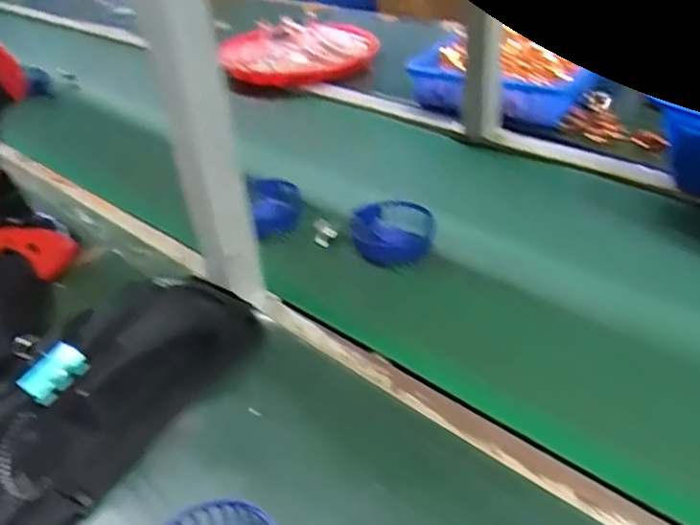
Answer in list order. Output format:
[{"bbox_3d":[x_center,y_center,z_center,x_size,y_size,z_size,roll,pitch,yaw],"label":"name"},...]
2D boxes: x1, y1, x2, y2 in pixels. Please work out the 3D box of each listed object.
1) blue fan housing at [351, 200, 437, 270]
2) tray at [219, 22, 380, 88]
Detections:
[{"bbox_3d":[0.047,-0.029,0.667,0.087,0.033,0.085,-3,52,6],"label":"blue fan housing"},{"bbox_3d":[-0.091,-0.374,1.107,0.277,0.056,0.187,-5,37,1],"label":"tray"}]

